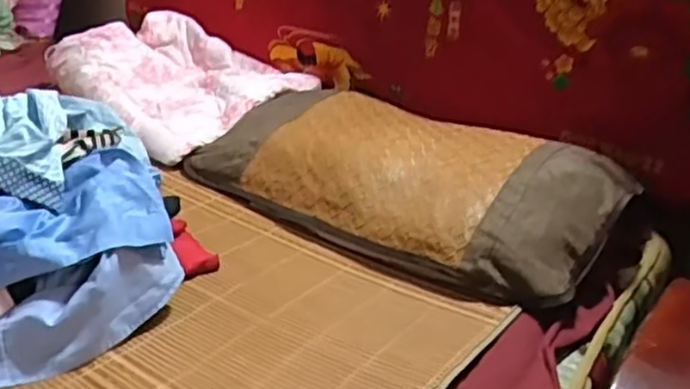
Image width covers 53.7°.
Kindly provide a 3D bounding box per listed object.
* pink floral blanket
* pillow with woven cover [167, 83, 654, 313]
[{"bbox_3d":[-0.331,-0.234,1.349,0.445,0.131,0.350,24,30,34],"label":"pink floral blanket"},{"bbox_3d":[0.083,-0.041,1.058,0.645,0.132,0.329,23,29,33],"label":"pillow with woven cover"}]

